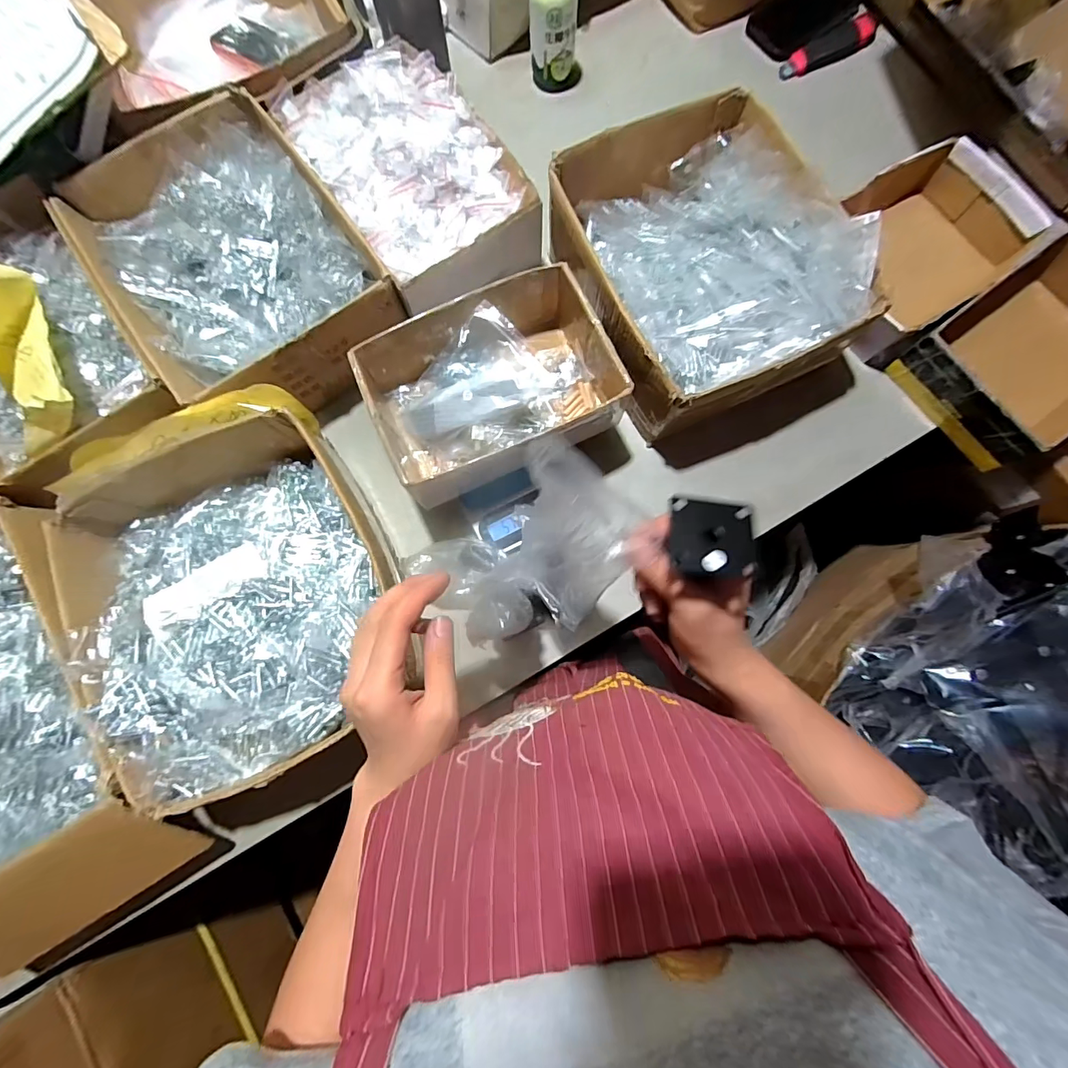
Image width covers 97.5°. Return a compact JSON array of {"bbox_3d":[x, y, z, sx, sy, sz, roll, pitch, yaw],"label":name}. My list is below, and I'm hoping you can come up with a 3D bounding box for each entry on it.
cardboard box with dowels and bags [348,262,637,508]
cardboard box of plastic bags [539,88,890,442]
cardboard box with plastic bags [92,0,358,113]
[{"bbox_3d":[-0.048,-0.163,0.516,0.247,0.086,0.176,-22,78,-3],"label":"cardboard box with dowels and bags"},{"bbox_3d":[0.189,-0.301,0.542,0.253,0.125,0.317,-24,78,-4],"label":"cardboard box of plastic bags"},{"bbox_3d":[-0.368,-0.592,0.568,0.274,0.082,0.238,-31,79,-5],"label":"cardboard box with plastic bags"}]

